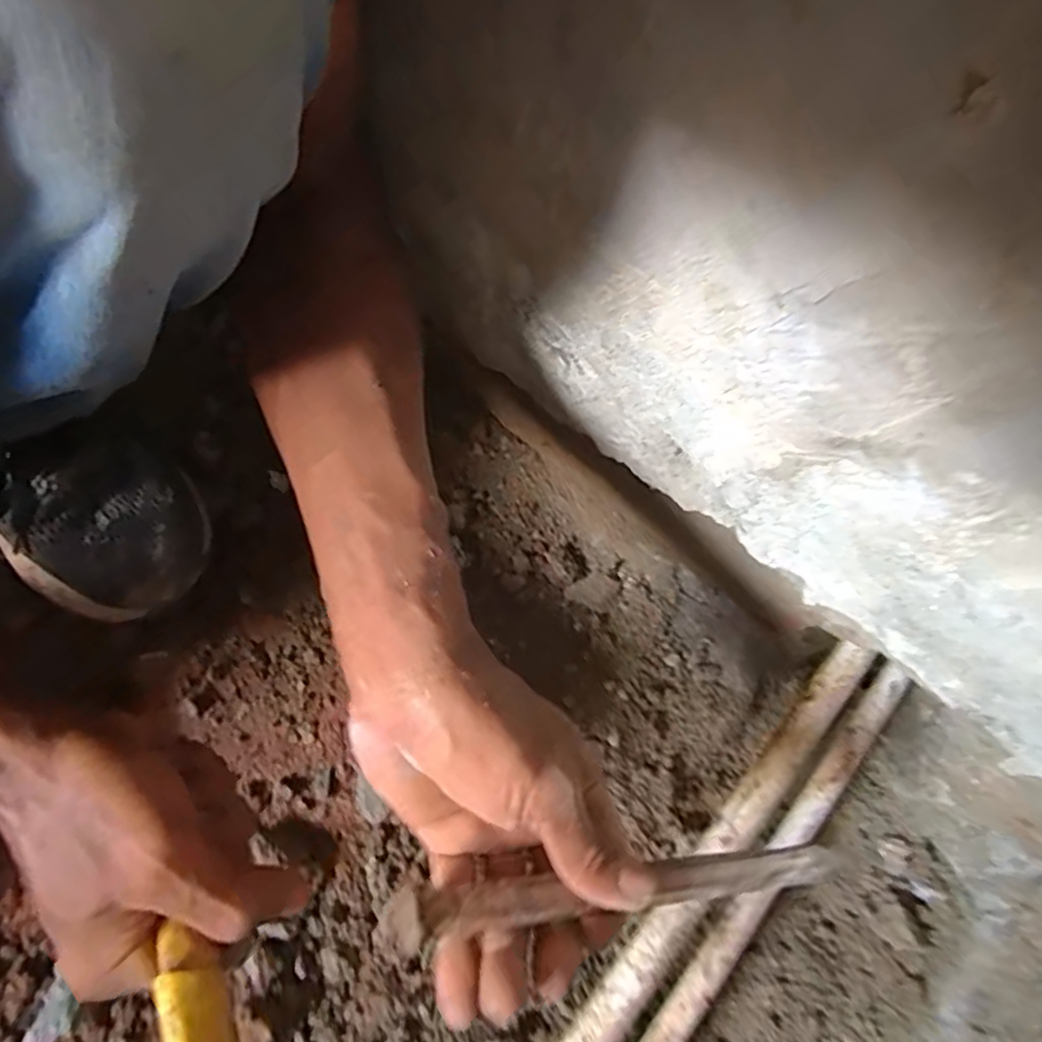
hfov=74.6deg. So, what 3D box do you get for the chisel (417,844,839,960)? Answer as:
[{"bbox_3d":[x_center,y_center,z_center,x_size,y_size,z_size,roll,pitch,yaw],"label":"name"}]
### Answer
[{"bbox_3d":[0.053,0.149,0.279,0.190,0.014,0.017,4,61,-19],"label":"chisel"}]

